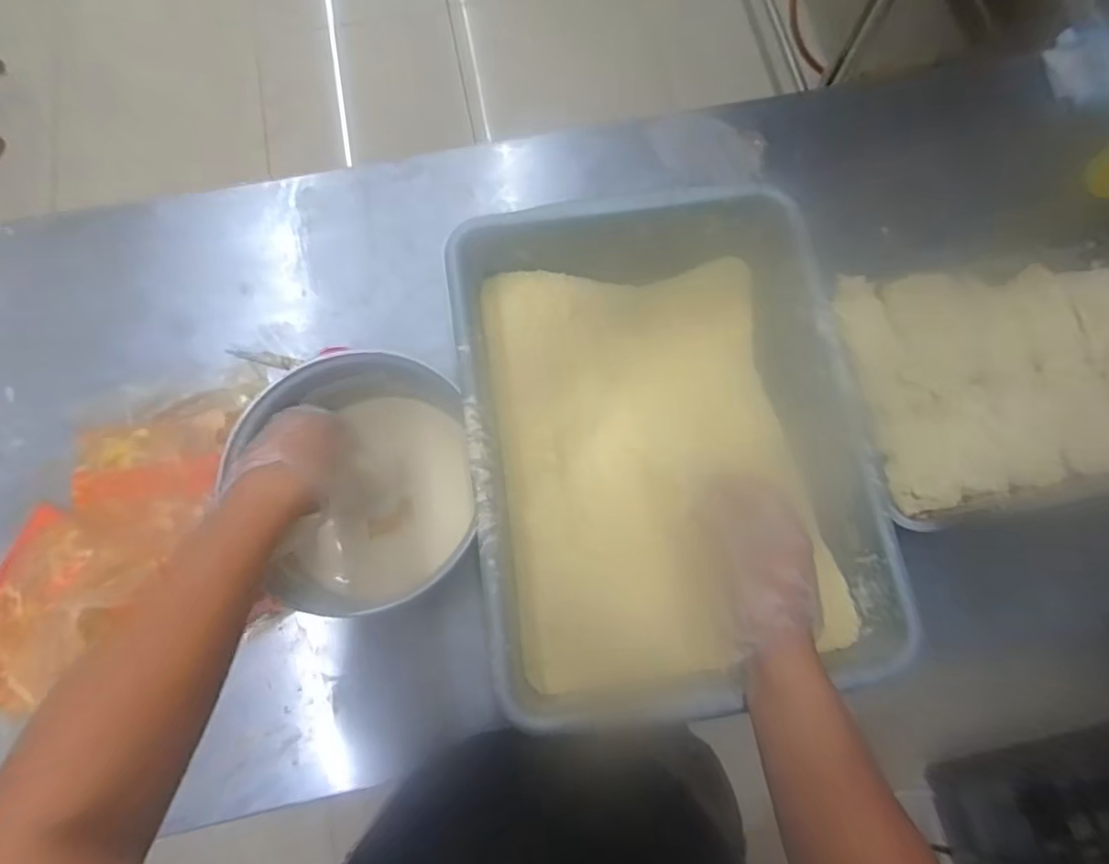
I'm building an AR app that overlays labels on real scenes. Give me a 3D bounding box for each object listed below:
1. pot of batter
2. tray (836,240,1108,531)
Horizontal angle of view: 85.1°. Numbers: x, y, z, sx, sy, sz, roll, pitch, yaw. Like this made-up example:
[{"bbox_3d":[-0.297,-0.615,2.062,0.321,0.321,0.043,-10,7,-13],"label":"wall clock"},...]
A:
[{"bbox_3d":[-0.181,0.054,0.589,0.208,0.146,0.214,0,75,0],"label":"pot of batter"},{"bbox_3d":[0.507,-0.064,0.664,0.375,0.054,0.265,-9,75,-3],"label":"tray"}]

